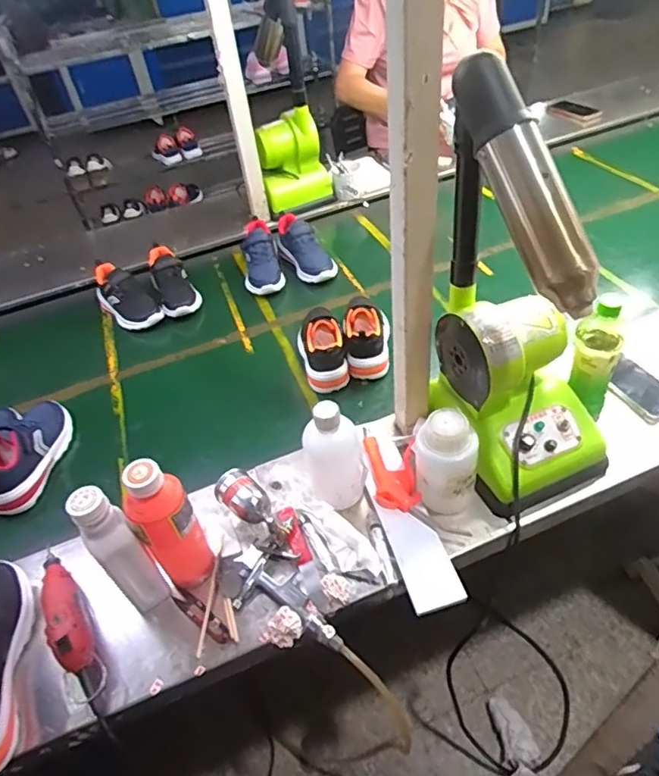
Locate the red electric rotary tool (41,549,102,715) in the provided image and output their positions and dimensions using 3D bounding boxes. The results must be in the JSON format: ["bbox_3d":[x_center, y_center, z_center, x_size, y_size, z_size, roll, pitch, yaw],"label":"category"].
[{"bbox_3d":[-0.322,0.288,0.664,0.045,0.052,0.215,-24,51,-18],"label":"red electric rotary tool"}]

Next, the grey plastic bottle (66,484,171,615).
[{"bbox_3d":[-0.249,0.198,0.644,0.054,0.195,0.070,-33,55,-24],"label":"grey plastic bottle"}]

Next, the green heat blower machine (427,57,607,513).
[{"bbox_3d":[0.260,-0.092,0.657,0.193,0.466,0.251,-13,49,-10],"label":"green heat blower machine"}]

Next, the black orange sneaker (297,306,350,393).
[{"bbox_3d":[-0.020,-0.100,1.038,0.078,0.111,0.242,-9,48,-6],"label":"black orange sneaker"}]

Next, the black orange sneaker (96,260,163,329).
[{"bbox_3d":[-0.436,-0.197,1.156,0.083,0.077,0.163,-35,55,-26],"label":"black orange sneaker"}]

